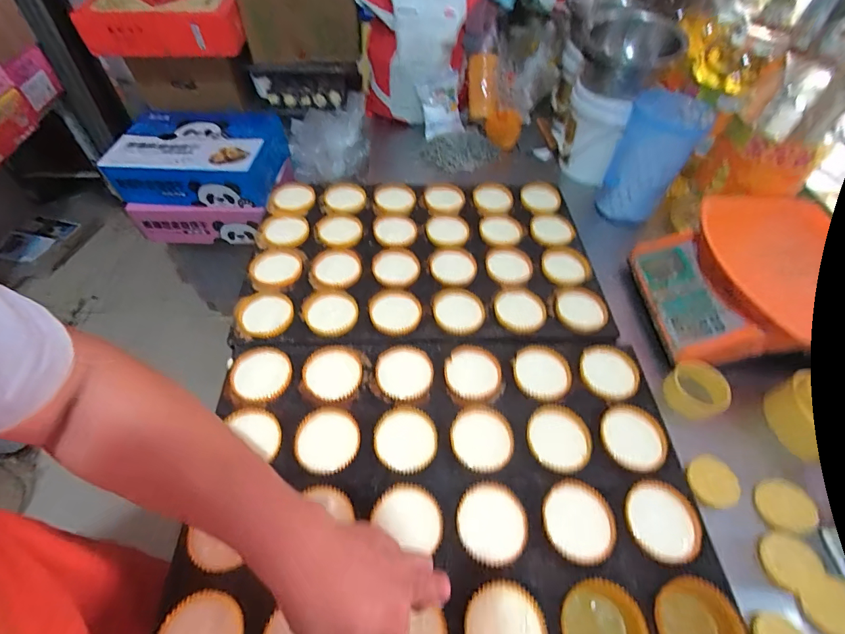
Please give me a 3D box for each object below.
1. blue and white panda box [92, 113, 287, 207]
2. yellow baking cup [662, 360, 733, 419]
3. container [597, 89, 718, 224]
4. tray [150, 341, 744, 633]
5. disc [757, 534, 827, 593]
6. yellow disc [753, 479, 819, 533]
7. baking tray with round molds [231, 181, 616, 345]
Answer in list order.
[{"bbox_3d":[-0.614,-0.452,1.146,0.410,0.133,0.293,4,53,0],"label":"blue and white panda box"},{"bbox_3d":[0.383,0.102,0.569,0.070,0.052,0.076,1,53,-2],"label":"yellow baking cup"},{"bbox_3d":[0.439,-0.305,0.794,0.130,0.198,0.124,25,56,16],"label":"container"},{"bbox_3d":[0.027,0.197,0.475,0.549,0.038,0.381,1,53,-2],"label":"tray"},{"bbox_3d":[0.413,0.274,0.452,0.059,0.004,0.054,-5,53,6],"label":"disc"},{"bbox_3d":[0.435,0.227,0.488,0.060,0.005,0.058,-7,52,9],"label":"yellow disc"},{"bbox_3d":[0.002,-0.111,0.706,0.563,0.024,0.379,1,53,-2],"label":"baking tray with round molds"}]

